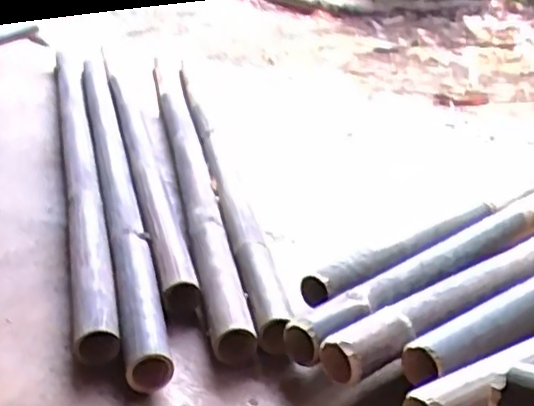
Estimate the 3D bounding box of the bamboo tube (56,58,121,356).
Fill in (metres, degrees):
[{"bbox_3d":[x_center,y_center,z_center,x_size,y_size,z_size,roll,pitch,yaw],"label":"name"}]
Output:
[{"bbox_3d":[-0.418,-0.114,1.495,0.063,0.059,1.452,-6,26,-15],"label":"bamboo tube"}]

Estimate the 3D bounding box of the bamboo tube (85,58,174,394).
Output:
[{"bbox_3d":[-0.332,-0.079,1.464,0.072,0.083,1.478,-6,26,-15],"label":"bamboo tube"}]

